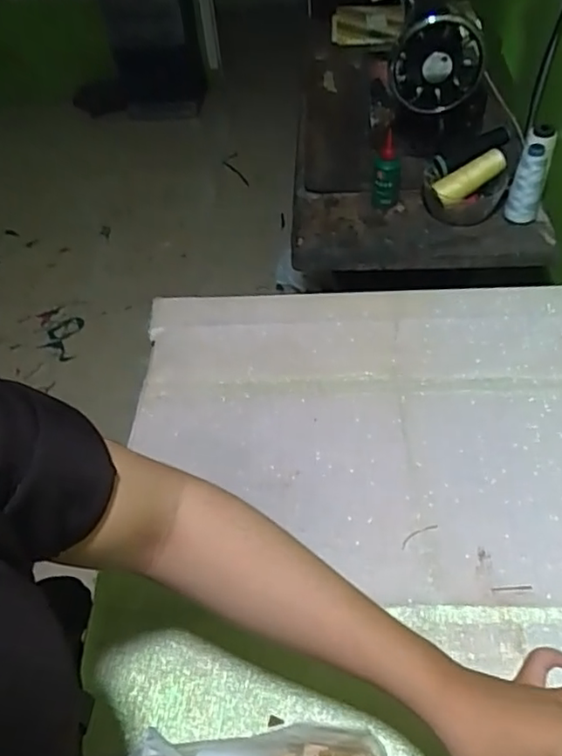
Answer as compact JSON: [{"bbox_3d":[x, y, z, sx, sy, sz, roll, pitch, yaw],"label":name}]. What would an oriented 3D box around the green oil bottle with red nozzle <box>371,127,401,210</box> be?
[{"bbox_3d":[0.163,-0.316,0.935,0.046,0.113,0.037,3,51,8],"label":"green oil bottle with red nozzle"}]

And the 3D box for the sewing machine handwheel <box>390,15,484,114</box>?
[{"bbox_3d":[0.233,-0.467,0.899,0.130,0.159,0.043,-3,62,2],"label":"sewing machine handwheel"}]

